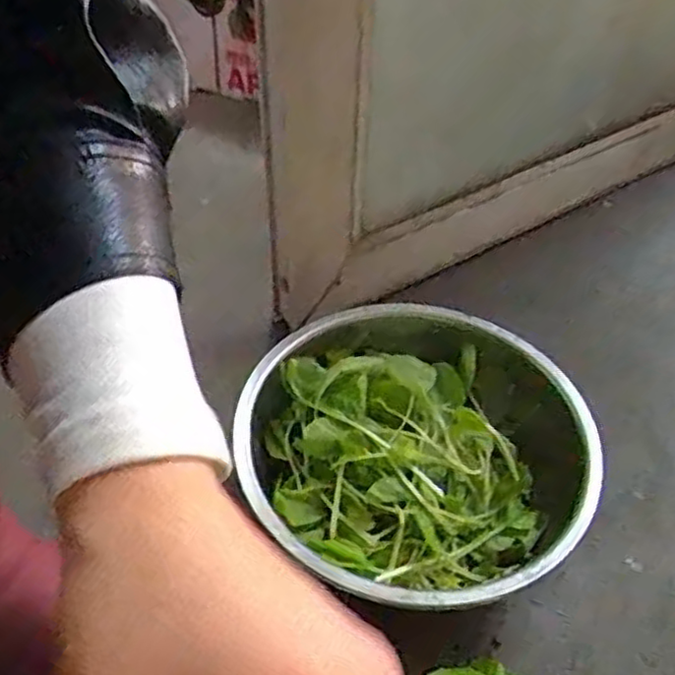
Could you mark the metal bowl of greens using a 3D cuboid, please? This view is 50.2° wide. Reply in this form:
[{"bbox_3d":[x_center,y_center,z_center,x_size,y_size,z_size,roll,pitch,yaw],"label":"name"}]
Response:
[{"bbox_3d":[0.067,0.086,0.554,0.245,0.100,0.220,28,52,21],"label":"metal bowl of greens"}]

